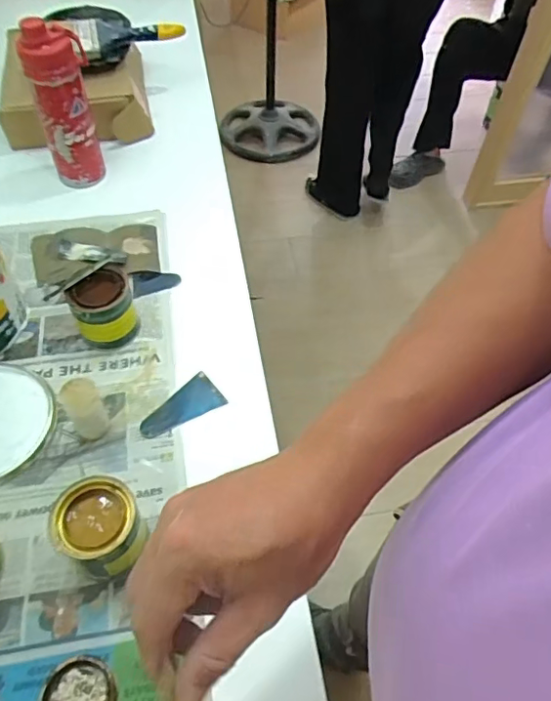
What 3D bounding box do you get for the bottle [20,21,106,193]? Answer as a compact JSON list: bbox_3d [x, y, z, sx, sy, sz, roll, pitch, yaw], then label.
[{"bbox_3d":[-0.285,-0.327,0.750,0.075,0.224,0.064,-16,57,-14],"label":"bottle"}]

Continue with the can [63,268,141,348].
[{"bbox_3d":[-0.201,-0.048,0.644,0.070,0.073,0.065,-17,57,-15],"label":"can"}]

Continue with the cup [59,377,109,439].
[{"bbox_3d":[-0.202,0.062,0.581,0.037,0.052,0.047,-23,59,-19],"label":"cup"}]

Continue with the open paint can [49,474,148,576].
[{"bbox_3d":[-0.157,0.164,0.500,0.074,0.072,0.068,1,54,-1],"label":"open paint can"}]

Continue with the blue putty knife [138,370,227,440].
[{"bbox_3d":[-0.109,0.066,0.621,0.097,0.004,0.047,-33,62,-24],"label":"blue putty knife"}]

